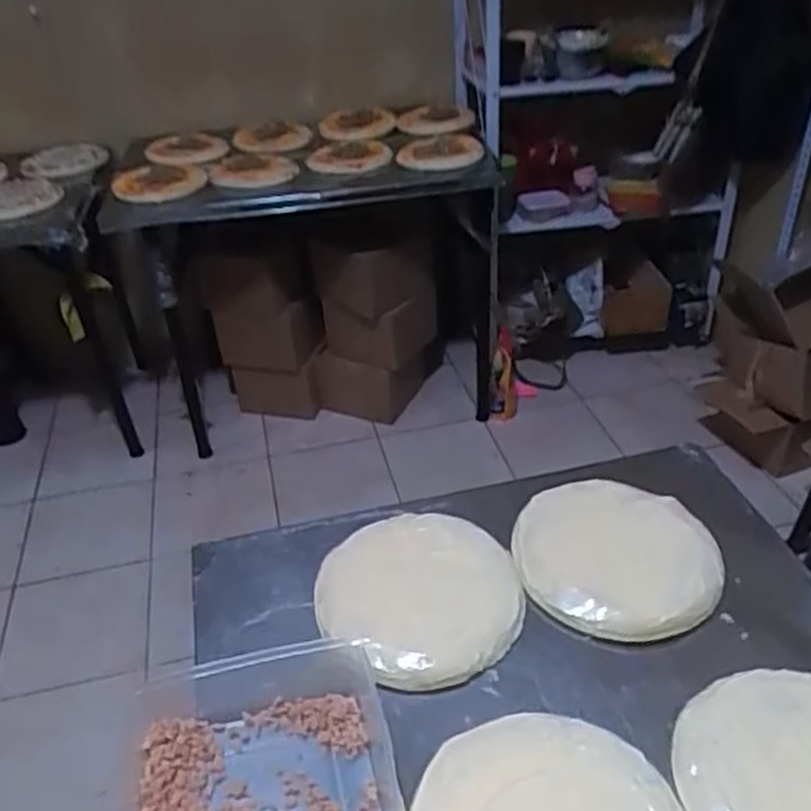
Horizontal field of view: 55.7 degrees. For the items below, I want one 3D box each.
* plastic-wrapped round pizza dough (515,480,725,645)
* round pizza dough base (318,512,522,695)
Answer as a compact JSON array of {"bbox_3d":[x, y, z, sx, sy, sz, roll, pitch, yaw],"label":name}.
[{"bbox_3d":[0.208,0.146,0.771,0.199,0.033,0.178,21,43,30],"label":"plastic-wrapped round pizza dough"},{"bbox_3d":[0.014,0.180,0.740,0.187,0.022,0.173,-4,48,4],"label":"round pizza dough base"}]

